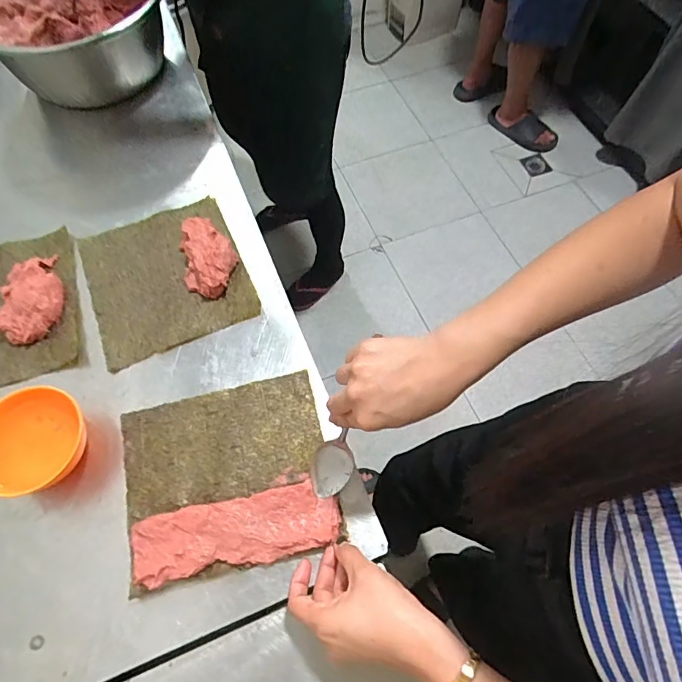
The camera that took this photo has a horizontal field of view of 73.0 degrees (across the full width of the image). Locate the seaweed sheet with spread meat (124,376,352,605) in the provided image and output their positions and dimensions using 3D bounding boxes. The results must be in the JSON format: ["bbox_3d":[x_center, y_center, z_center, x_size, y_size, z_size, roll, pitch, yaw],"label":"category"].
[{"bbox_3d":[-0.114,0.131,0.461,0.198,0.014,0.176,-13,62,-6],"label":"seaweed sheet with spread meat"}]

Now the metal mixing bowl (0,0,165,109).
[{"bbox_3d":[-0.395,-0.486,0.728,0.239,0.135,0.256,0,63,1],"label":"metal mixing bowl"}]

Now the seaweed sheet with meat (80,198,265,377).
[{"bbox_3d":[-0.219,-0.088,0.569,0.182,0.033,0.201,-22,65,-10],"label":"seaweed sheet with meat"}]

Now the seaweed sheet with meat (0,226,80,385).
[{"bbox_3d":[-0.414,-0.041,0.547,0.181,0.030,0.198,-18,64,-8],"label":"seaweed sheet with meat"}]

